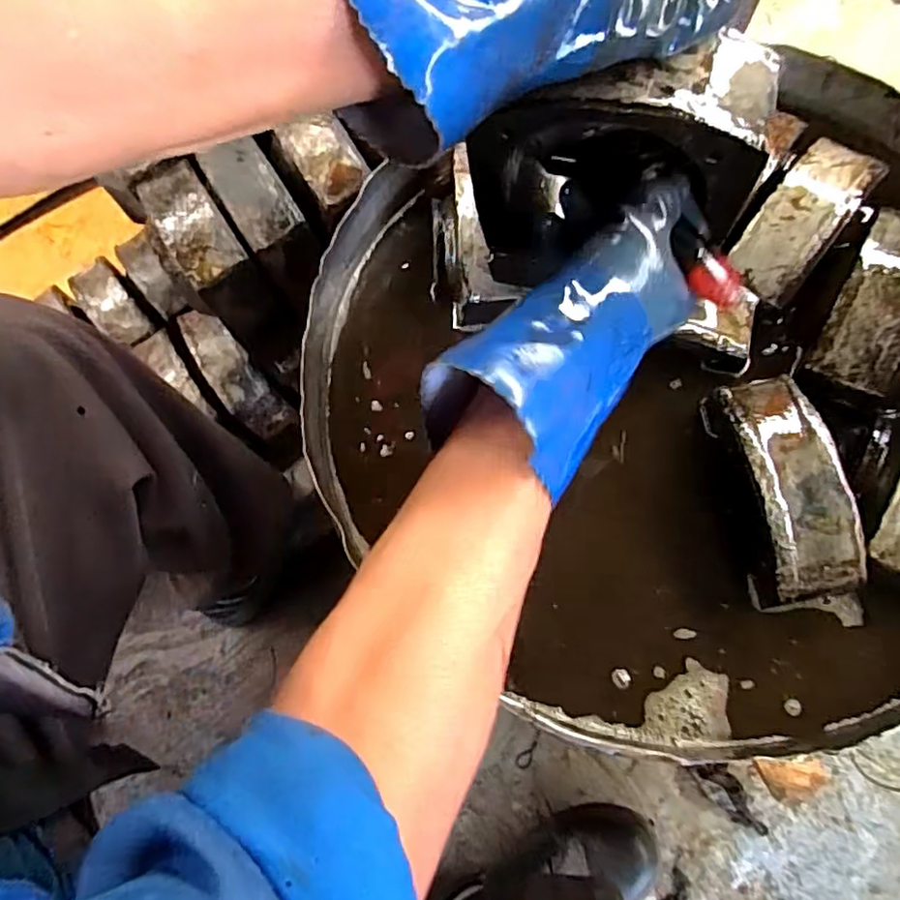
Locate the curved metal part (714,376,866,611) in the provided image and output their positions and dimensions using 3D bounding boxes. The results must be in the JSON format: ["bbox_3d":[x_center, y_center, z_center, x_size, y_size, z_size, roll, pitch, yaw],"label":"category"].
[{"bbox_3d":[0.237,0.023,0.444,0.065,0.052,0.166,-10,70,3],"label":"curved metal part"}]

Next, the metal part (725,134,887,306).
[{"bbox_3d":[0.286,-0.187,0.507,0.061,0.037,0.151,37,79,17],"label":"metal part"}]

